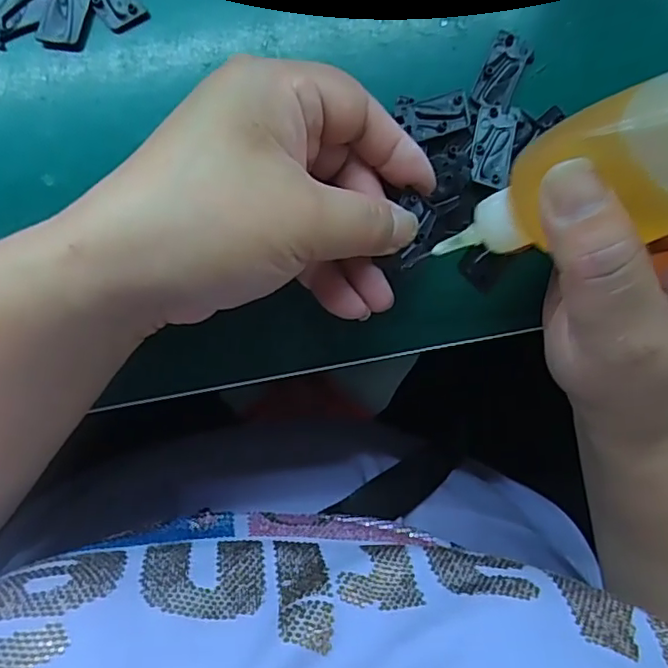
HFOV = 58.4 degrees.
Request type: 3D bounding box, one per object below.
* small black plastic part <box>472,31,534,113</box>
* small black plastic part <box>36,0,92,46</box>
[{"bbox_3d":[0.072,-0.111,0.255,0.018,0.004,0.032,25,90,-2],"label":"small black plastic part"},{"bbox_3d":[-0.109,-0.134,0.243,0.015,0.004,0.034,21,90,-2],"label":"small black plastic part"}]

